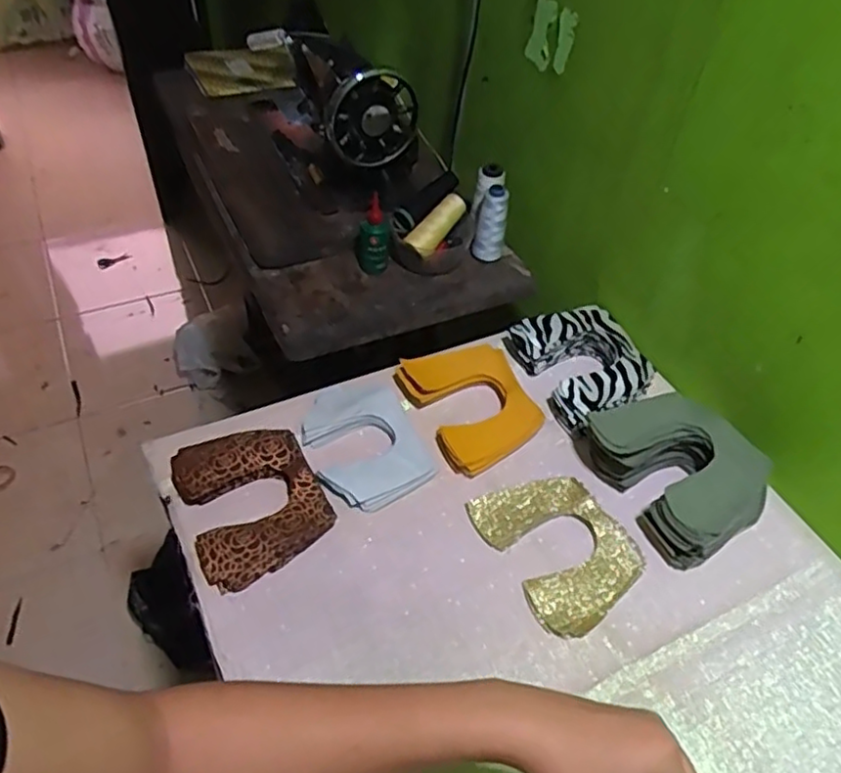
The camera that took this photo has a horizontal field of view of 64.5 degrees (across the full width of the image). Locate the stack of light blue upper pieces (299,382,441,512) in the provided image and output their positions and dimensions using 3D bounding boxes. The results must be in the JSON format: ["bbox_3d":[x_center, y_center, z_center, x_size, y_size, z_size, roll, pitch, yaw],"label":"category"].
[{"bbox_3d":[-0.062,0.060,0.732,0.114,0.032,0.146,-21,52,-22],"label":"stack of light blue upper pieces"}]

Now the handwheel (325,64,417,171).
[{"bbox_3d":[-0.065,-0.374,0.933,0.131,0.135,0.026,-28,56,-27],"label":"handwheel"}]

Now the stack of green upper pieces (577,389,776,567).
[{"bbox_3d":[0.270,0.086,0.708,0.140,0.071,0.175,-20,52,-21],"label":"stack of green upper pieces"}]

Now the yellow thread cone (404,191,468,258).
[{"bbox_3d":[0.025,-0.232,0.955,0.035,0.036,0.118,31,66,23],"label":"yellow thread cone"}]

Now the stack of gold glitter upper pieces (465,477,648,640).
[{"bbox_3d":[0.142,0.159,0.673,0.127,0.010,0.162,-20,51,-20],"label":"stack of gold glitter upper pieces"}]

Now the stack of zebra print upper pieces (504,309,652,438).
[{"bbox_3d":[0.202,-0.027,0.819,0.135,0.050,0.156,-19,51,-20],"label":"stack of zebra print upper pieces"}]

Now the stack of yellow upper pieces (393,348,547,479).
[{"bbox_3d":[0.058,0.017,0.782,0.128,0.033,0.162,-20,51,-21],"label":"stack of yellow upper pieces"}]

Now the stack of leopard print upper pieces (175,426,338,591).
[{"bbox_3d":[-0.173,0.113,0.682,0.132,0.029,0.158,-23,52,-23],"label":"stack of leopard print upper pieces"}]

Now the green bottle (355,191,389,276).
[{"bbox_3d":[-0.068,-0.211,0.938,0.049,0.090,0.039,0,47,-4],"label":"green bottle"}]

